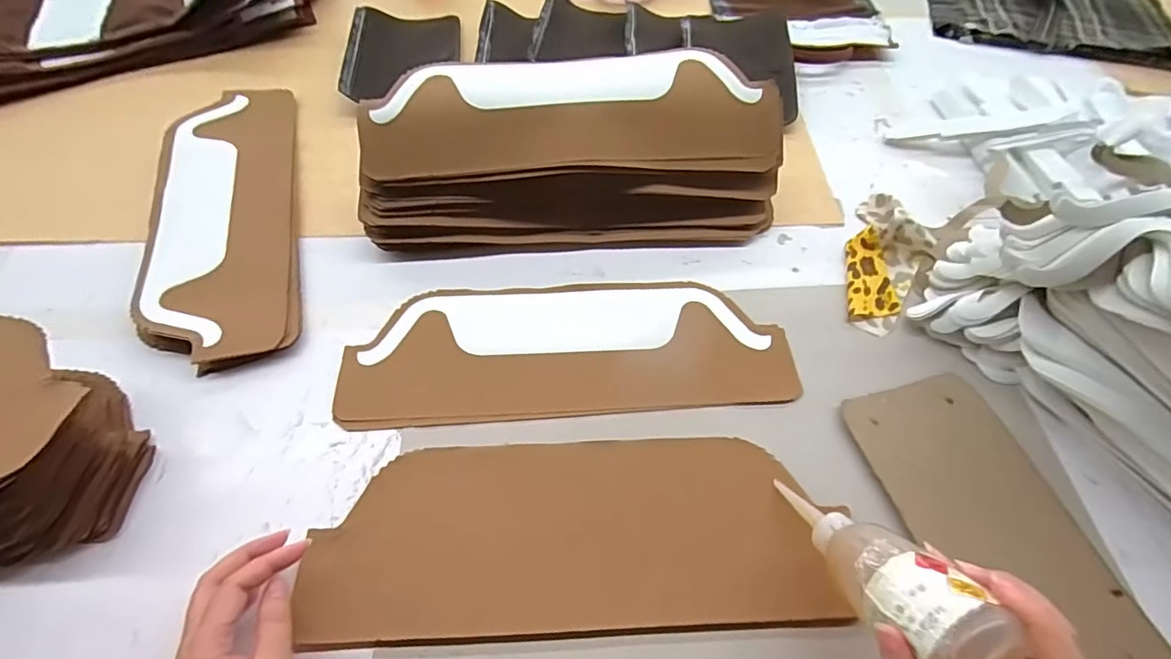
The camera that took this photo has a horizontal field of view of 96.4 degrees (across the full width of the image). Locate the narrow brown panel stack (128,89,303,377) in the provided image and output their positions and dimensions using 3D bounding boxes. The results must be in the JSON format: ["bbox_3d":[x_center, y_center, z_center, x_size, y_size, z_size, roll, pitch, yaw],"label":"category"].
[{"bbox_3d":[-0.392,-0.133,0.572,0.141,0.025,0.397,-14,59,-9],"label":"narrow brown panel stack"}]

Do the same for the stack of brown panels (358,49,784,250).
[{"bbox_3d":[-0.015,-0.182,0.545,0.424,0.119,0.154,-2,58,-2],"label":"stack of brown panels"}]

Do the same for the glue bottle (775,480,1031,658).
[{"bbox_3d":[0.176,0.151,0.333,0.048,0.047,0.162,-17,17,-10],"label":"glue bottle"}]

